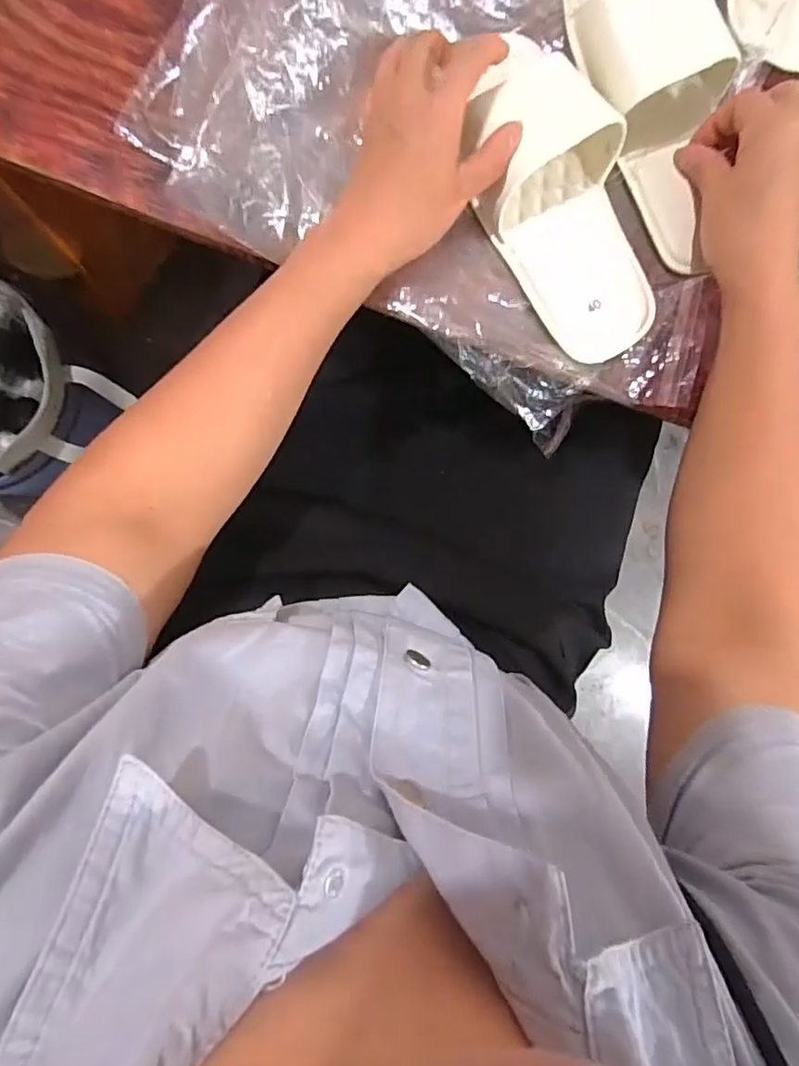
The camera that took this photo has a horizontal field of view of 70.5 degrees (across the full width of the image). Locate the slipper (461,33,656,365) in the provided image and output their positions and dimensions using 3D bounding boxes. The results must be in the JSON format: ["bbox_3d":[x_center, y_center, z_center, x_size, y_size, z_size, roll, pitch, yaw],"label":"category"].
[{"bbox_3d":[0.108,-0.226,0.384,0.090,0.046,0.215,-23,102,-7],"label":"slipper"}]

